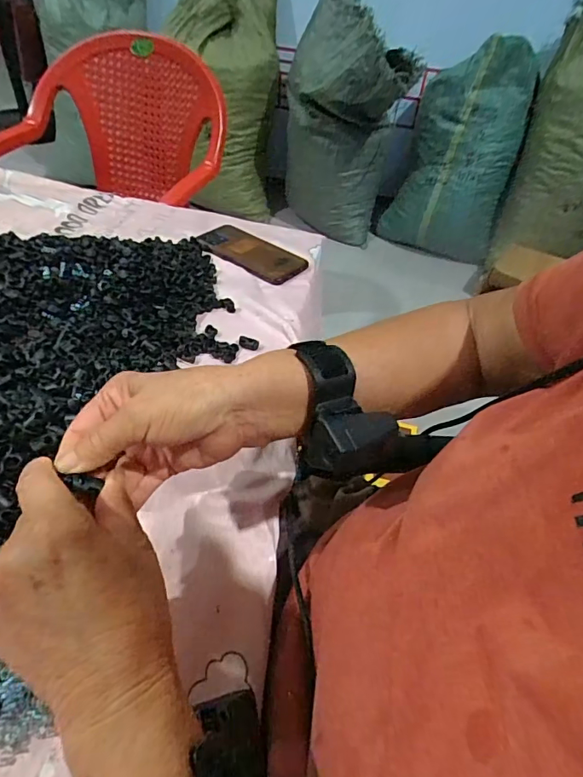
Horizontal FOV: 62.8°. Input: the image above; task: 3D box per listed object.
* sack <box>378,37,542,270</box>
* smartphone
[{"bbox_3d":[0.581,-0.813,1.692,0.371,0.657,0.238,11,44,4],"label":"sack"},{"bbox_3d":[-0.055,-0.196,0.687,0.162,0.007,0.085,33,49,24],"label":"smartphone"}]

